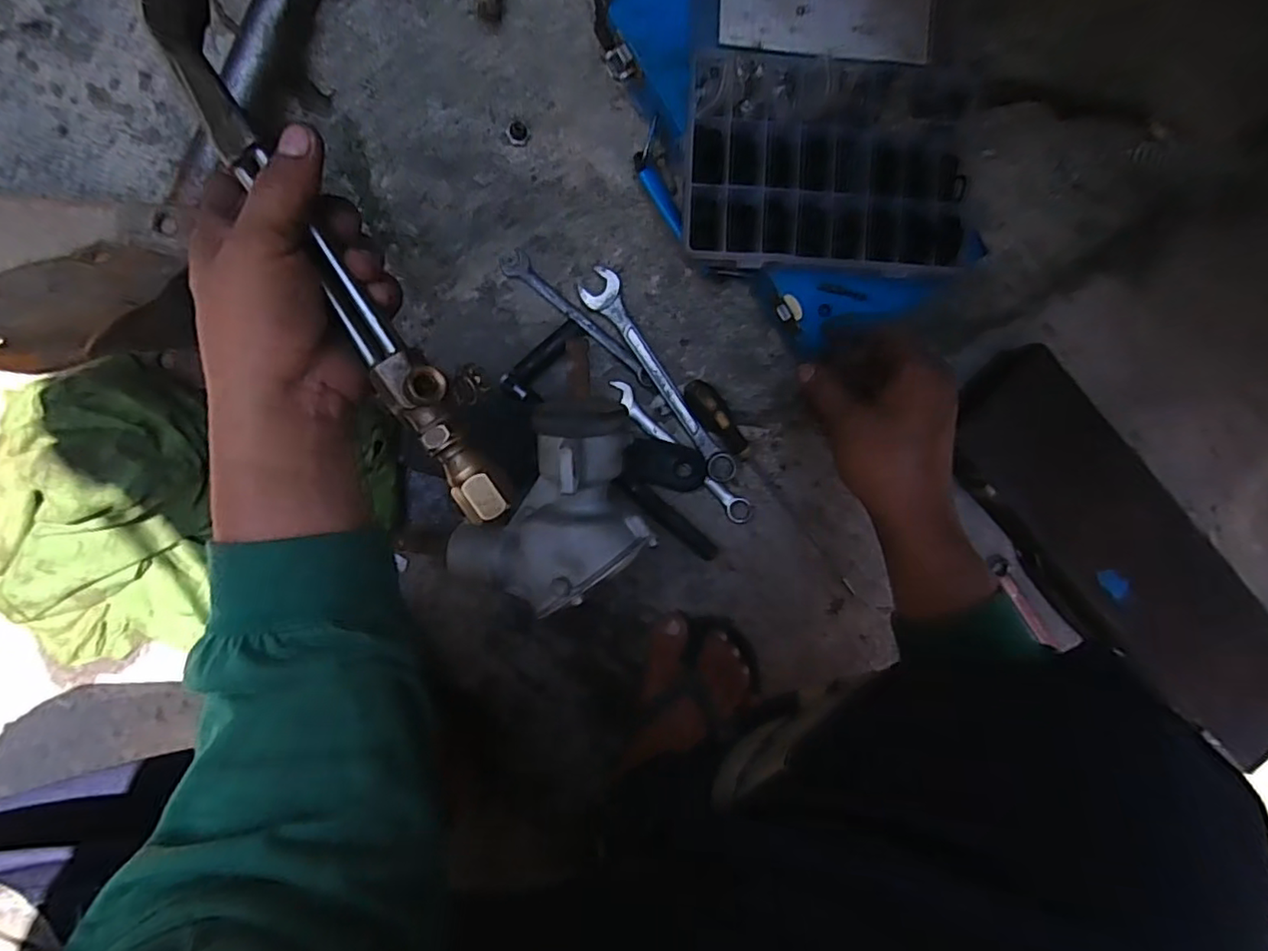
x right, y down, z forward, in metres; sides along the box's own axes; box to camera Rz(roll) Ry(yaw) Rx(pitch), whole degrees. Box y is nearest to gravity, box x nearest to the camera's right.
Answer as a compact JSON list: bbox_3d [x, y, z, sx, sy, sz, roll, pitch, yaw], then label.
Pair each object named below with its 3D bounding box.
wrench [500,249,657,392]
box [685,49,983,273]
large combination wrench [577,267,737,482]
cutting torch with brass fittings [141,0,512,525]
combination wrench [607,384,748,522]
[{"bbox_3d":[-0.044,-0.127,0.509,0.160,0.004,0.021,41,92,-5],"label":"wrench"},{"bbox_3d":[0.134,-0.211,0.415,0.194,0.027,0.135,2,95,-2],"label":"box"},{"bbox_3d":[0.024,-0.081,0.508,0.031,0.007,0.200,-36,95,1],"label":"large combination wrench"},{"bbox_3d":[-0.132,-0.090,0.271,0.046,0.062,0.262,-28,104,0],"label":"cutting torch with brass fittings"},{"bbox_3d":[0.041,-0.020,0.519,0.021,0.011,0.164,-44,95,2],"label":"combination wrench"}]

